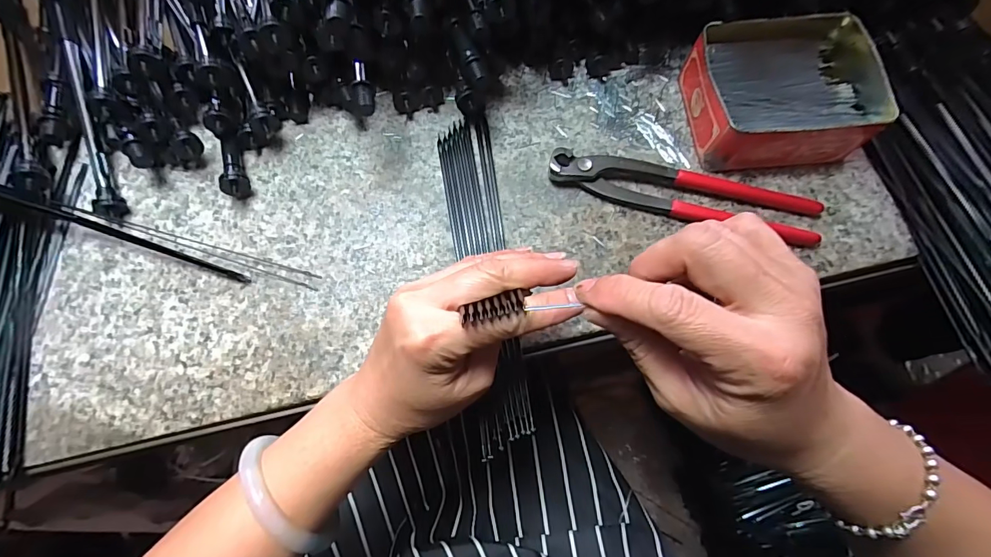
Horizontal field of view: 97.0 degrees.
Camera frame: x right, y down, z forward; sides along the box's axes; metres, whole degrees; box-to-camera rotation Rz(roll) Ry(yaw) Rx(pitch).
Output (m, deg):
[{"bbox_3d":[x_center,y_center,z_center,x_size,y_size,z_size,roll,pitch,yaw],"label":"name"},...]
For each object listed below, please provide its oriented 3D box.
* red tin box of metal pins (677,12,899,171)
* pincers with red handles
[{"bbox_3d":[0.209,-0.137,0.327,0.129,0.045,0.103,-3,72,-2],"label":"red tin box of metal pins"},{"bbox_3d":[0.137,-0.064,0.325,0.194,0.017,0.039,15,72,4],"label":"pincers with red handles"}]

